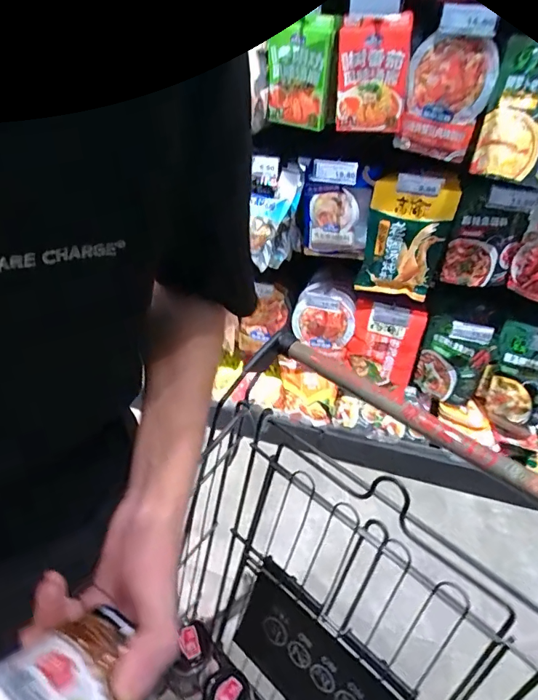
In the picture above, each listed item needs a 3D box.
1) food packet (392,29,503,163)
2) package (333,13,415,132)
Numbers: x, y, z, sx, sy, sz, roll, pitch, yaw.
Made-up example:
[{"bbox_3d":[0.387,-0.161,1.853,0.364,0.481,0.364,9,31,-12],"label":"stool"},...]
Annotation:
[{"bbox_3d":[0.360,-0.508,0.918,0.175,0.214,0.025,22,42,23],"label":"food packet"},{"bbox_3d":[0.207,-0.551,0.919,0.137,0.190,0.032,11,38,10],"label":"package"}]

